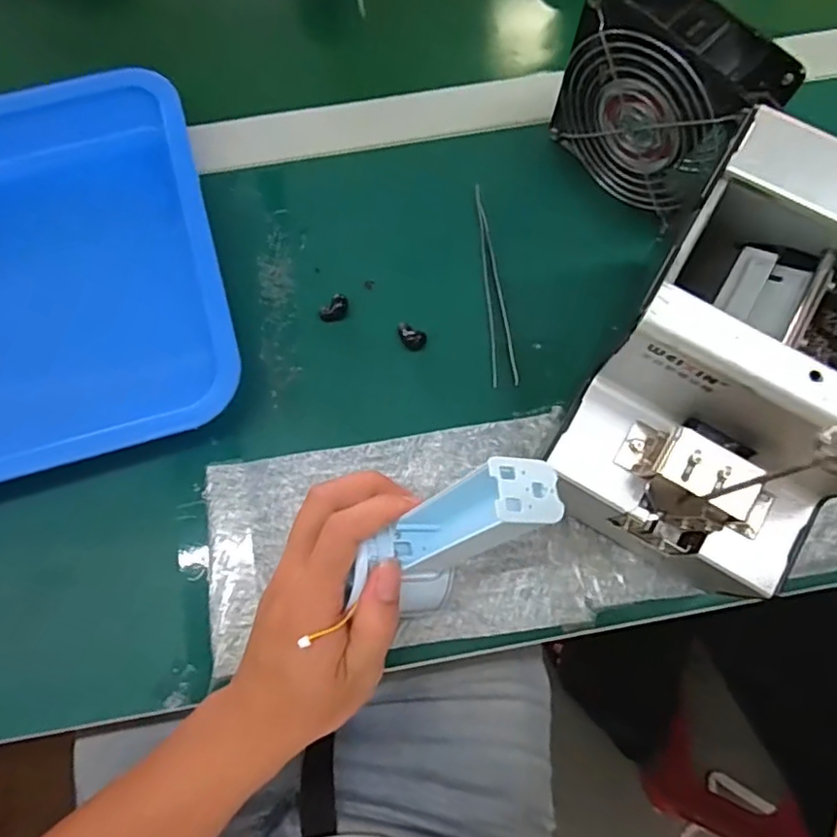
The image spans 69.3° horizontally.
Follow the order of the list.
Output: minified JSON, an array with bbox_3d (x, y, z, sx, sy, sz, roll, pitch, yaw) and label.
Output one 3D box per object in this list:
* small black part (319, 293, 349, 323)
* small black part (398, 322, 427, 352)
[{"bbox_3d":[-0.055,-0.072,0.400,0.021,0.013,0.012,-30,76,-7],"label":"small black part"},{"bbox_3d":[-0.005,-0.053,0.396,0.020,0.012,0.013,28,77,8],"label":"small black part"}]

